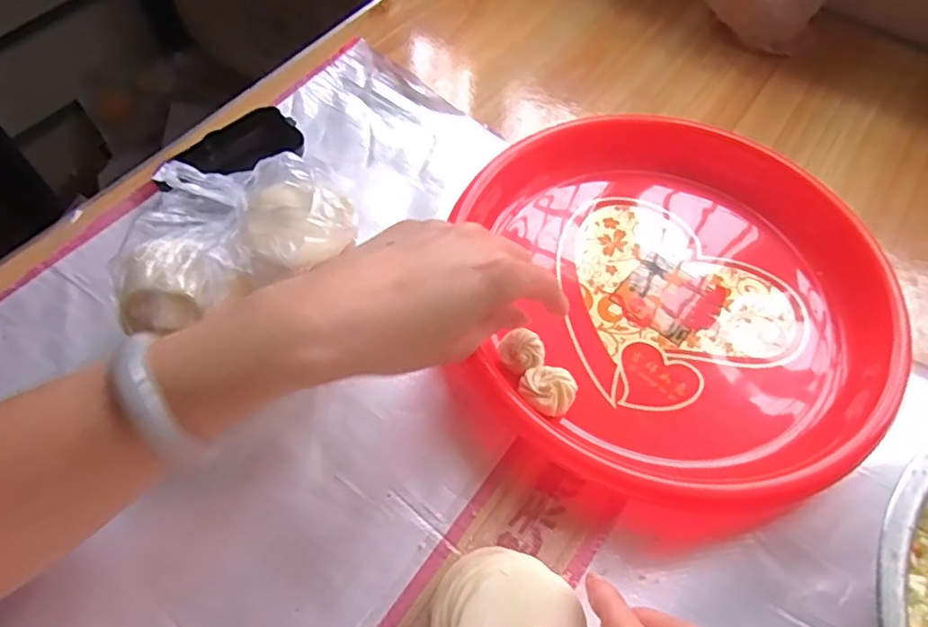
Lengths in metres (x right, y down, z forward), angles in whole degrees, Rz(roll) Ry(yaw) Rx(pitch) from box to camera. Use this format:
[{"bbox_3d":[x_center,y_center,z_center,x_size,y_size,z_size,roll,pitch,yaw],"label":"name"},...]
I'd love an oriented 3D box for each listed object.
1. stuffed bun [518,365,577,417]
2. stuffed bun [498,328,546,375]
[{"bbox_3d":[0.051,0.049,0.367,0.033,0.019,0.031,21,60,10],"label":"stuffed bun"},{"bbox_3d":[0.036,0.025,0.377,0.029,0.021,0.023,21,60,11],"label":"stuffed bun"}]

